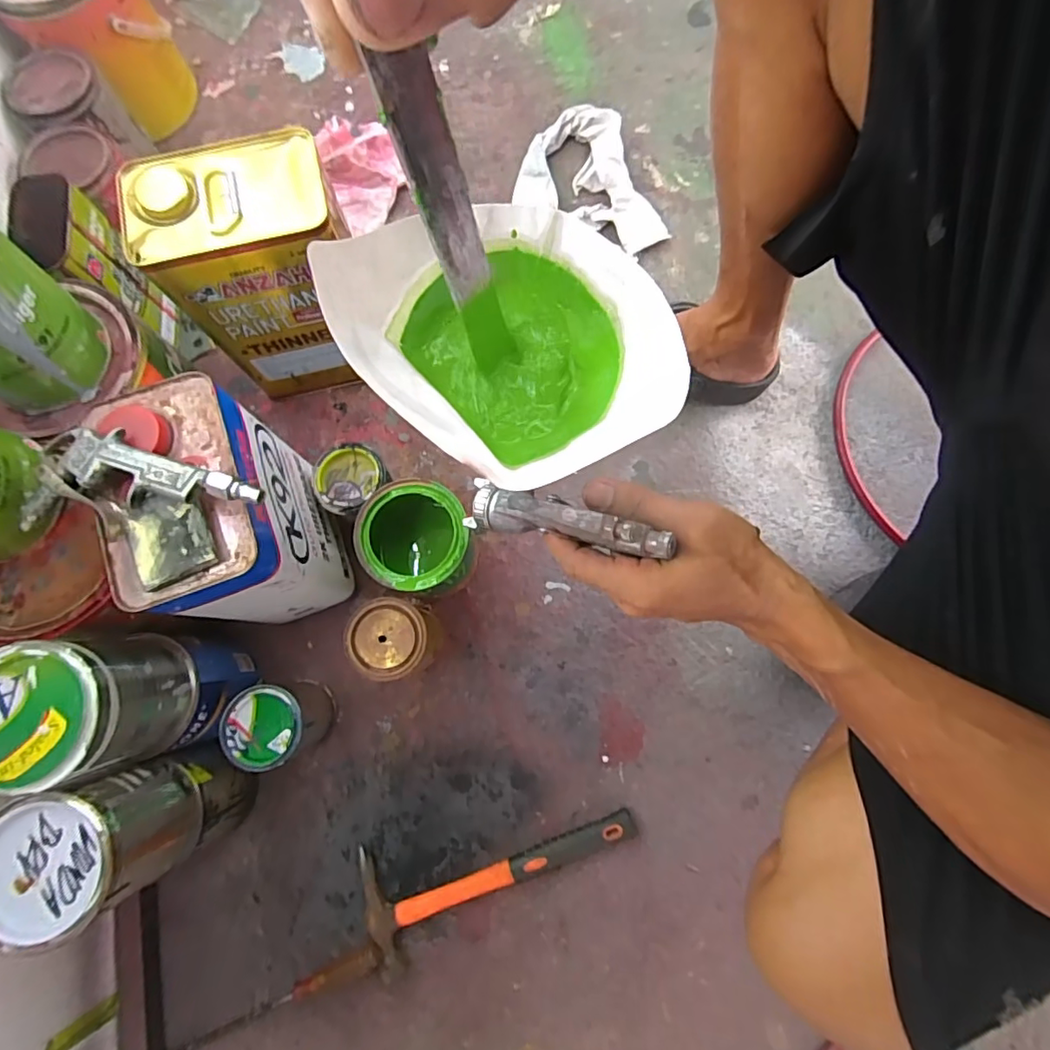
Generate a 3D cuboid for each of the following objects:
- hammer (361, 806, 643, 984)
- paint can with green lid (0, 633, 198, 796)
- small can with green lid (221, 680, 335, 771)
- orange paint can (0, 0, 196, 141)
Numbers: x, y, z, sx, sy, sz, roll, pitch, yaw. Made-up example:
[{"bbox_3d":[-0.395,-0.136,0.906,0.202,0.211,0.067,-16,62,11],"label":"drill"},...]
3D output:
[{"bbox_3d":[-0.019,0.356,0.557,0.277,0.031,0.106,-15,79,-3],"label":"hammer"},{"bbox_3d":[-0.343,0.139,0.439,0.100,0.127,0.105,-5,78,-1],"label":"paint can with green lid"},{"bbox_3d":[-0.245,0.198,0.559,0.071,0.102,0.070,0,78,0],"label":"small can with green lid"},{"bbox_3d":[-0.543,-0.620,0.708,0.152,0.167,0.178,-39,81,-7],"label":"orange paint can"}]

